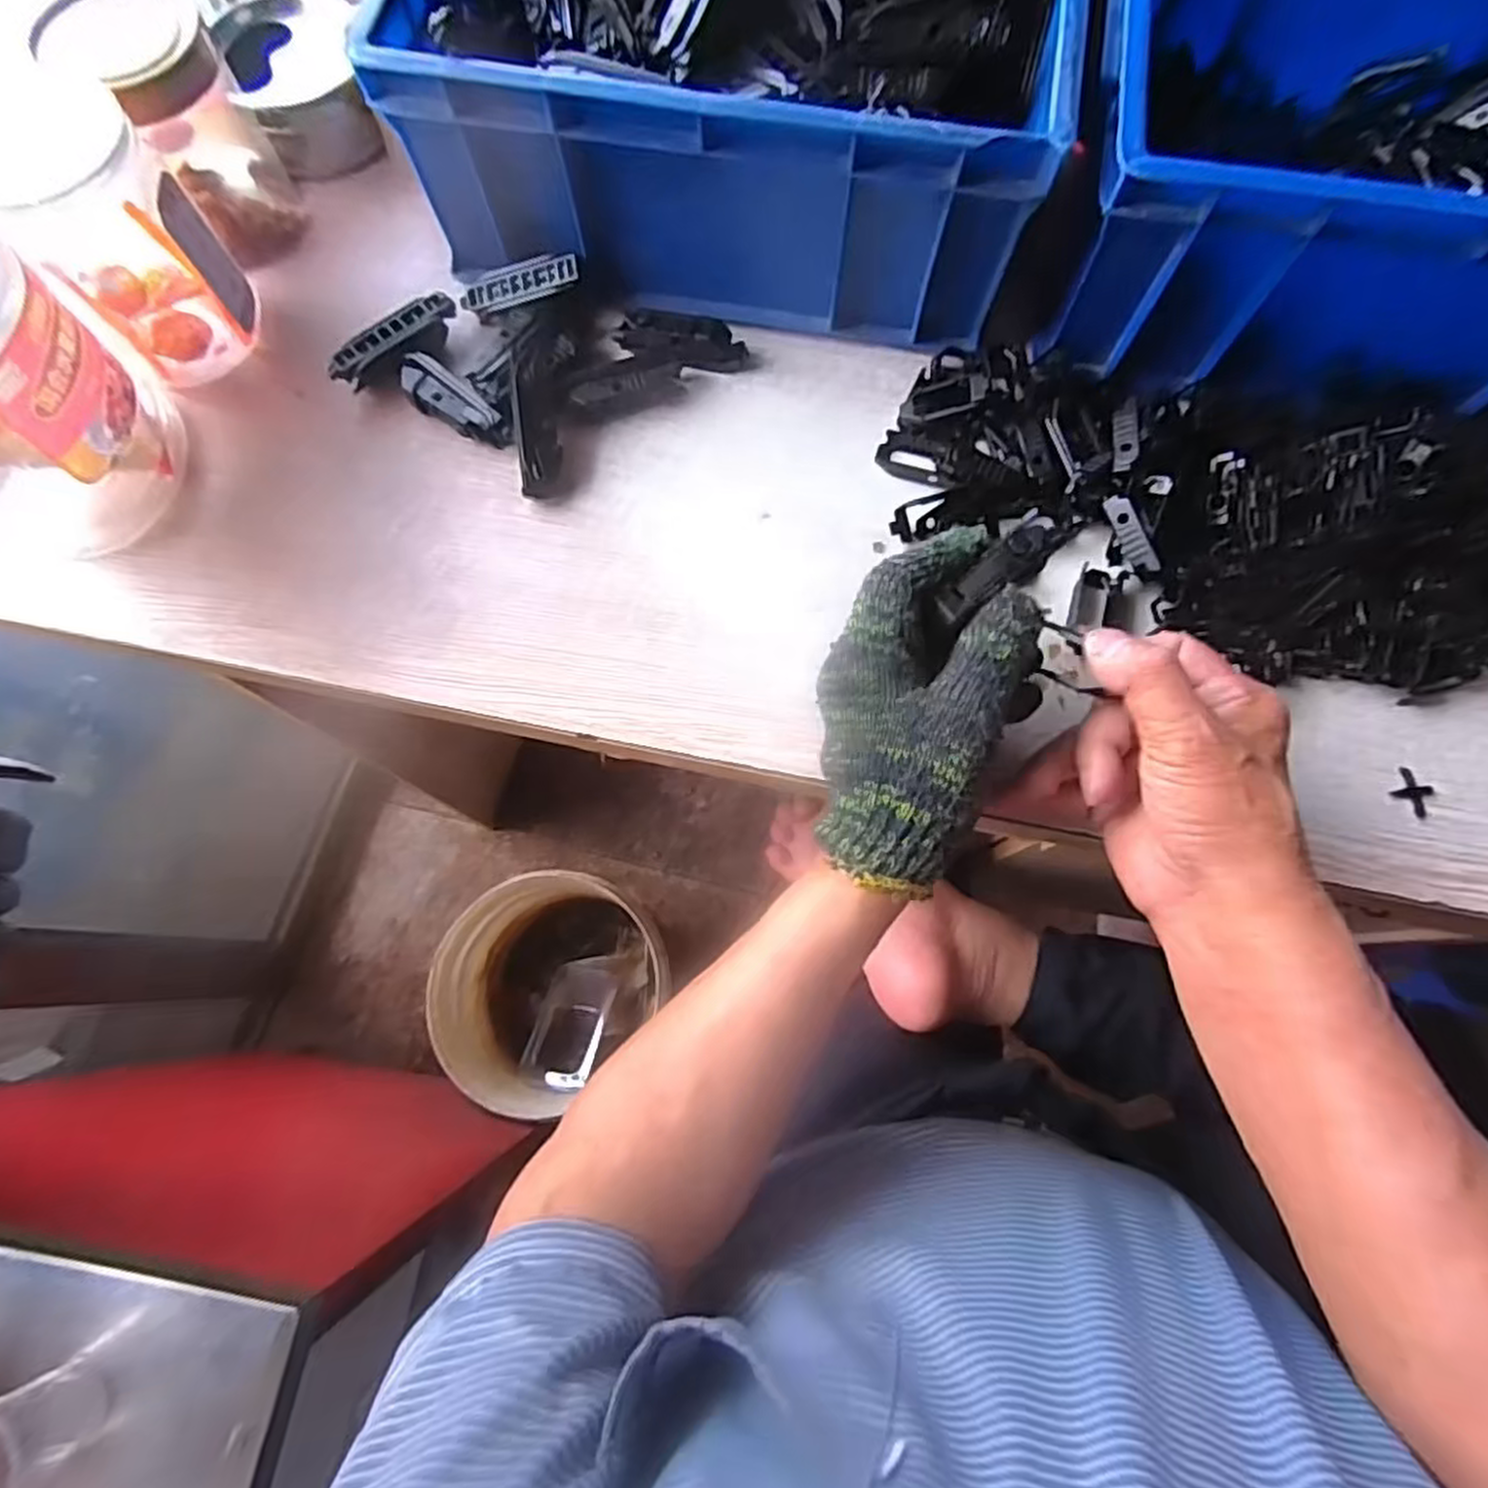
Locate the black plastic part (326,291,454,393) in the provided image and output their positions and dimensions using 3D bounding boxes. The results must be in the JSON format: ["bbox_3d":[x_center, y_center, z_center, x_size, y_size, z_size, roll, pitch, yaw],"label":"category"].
[{"bbox_3d":[-0.200,-0.232,0.437,0.079,0.028,0.016,-39,77,-10],"label":"black plastic part"}]

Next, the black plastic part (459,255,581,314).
[{"bbox_3d":[-0.130,-0.266,0.438,0.075,0.009,0.015,-6,73,17],"label":"black plastic part"}]

